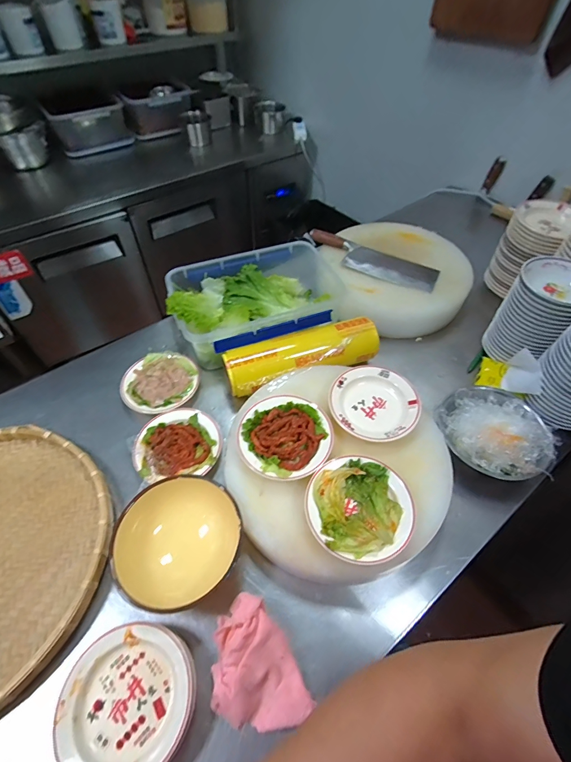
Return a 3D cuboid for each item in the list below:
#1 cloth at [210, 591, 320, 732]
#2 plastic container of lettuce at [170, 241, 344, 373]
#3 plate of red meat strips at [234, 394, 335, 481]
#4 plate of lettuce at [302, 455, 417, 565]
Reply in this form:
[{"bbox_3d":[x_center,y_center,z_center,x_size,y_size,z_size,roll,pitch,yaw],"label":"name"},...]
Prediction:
[{"bbox_3d":[-0.043,0.374,0.481,0.105,0.059,0.149,-22,55,-16],"label":"cloth"},{"bbox_3d":[-0.072,-0.194,0.889,0.400,0.148,0.289,-25,55,-18],"label":"plastic container of lettuce"},{"bbox_3d":[-0.002,0.094,0.626,0.158,0.030,0.157,0,51,0],"label":"plate of red meat strips"},{"bbox_3d":[0.110,0.191,0.551,0.158,0.033,0.152,0,51,0],"label":"plate of lettuce"}]

